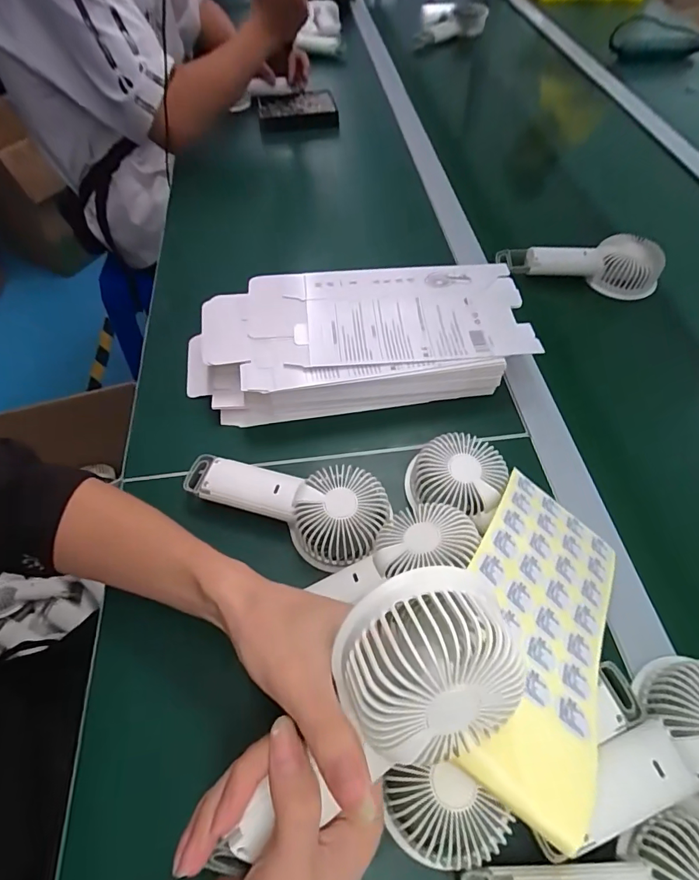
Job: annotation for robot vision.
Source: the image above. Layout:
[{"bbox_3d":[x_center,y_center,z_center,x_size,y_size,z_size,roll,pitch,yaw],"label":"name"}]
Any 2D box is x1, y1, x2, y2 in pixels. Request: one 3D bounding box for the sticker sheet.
[{"bbox_3d":[0.129,0.120,0.304,0.109,0.013,0.223,40,47,5],"label":"sticker sheet"}]

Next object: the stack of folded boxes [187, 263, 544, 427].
[{"bbox_3d":[0.003,-0.109,0.477,0.353,0.061,0.159,-8,58,-5],"label":"stack of folded boxes"}]

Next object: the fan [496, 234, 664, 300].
[{"bbox_3d":[0.295,-0.233,0.565,0.192,0.053,0.058,11,58,7],"label":"fan"}]

